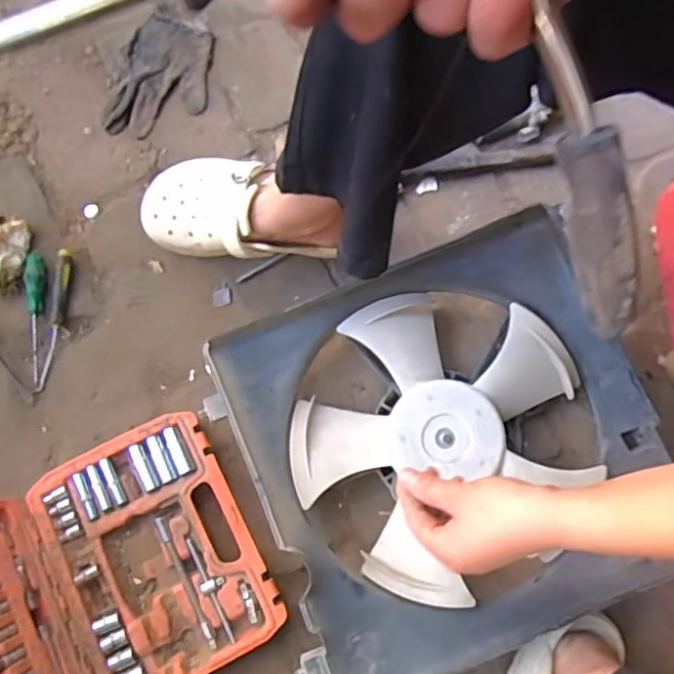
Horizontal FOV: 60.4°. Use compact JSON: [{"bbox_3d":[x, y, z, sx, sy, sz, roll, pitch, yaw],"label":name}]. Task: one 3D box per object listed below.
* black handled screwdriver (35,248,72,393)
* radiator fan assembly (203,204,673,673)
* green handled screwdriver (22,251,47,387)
[{"bbox_3d":[-0.318,-0.020,0.654,0.023,0.019,0.158,4,78,1],"label":"black handled screwdriver"},{"bbox_3d":[0.110,0.110,0.591,0.381,0.086,0.369,-23,79,-4],"label":"radiator fan assembly"},{"bbox_3d":[-0.340,-0.024,0.654,0.025,0.025,0.147,-8,78,-1],"label":"green handled screwdriver"}]

